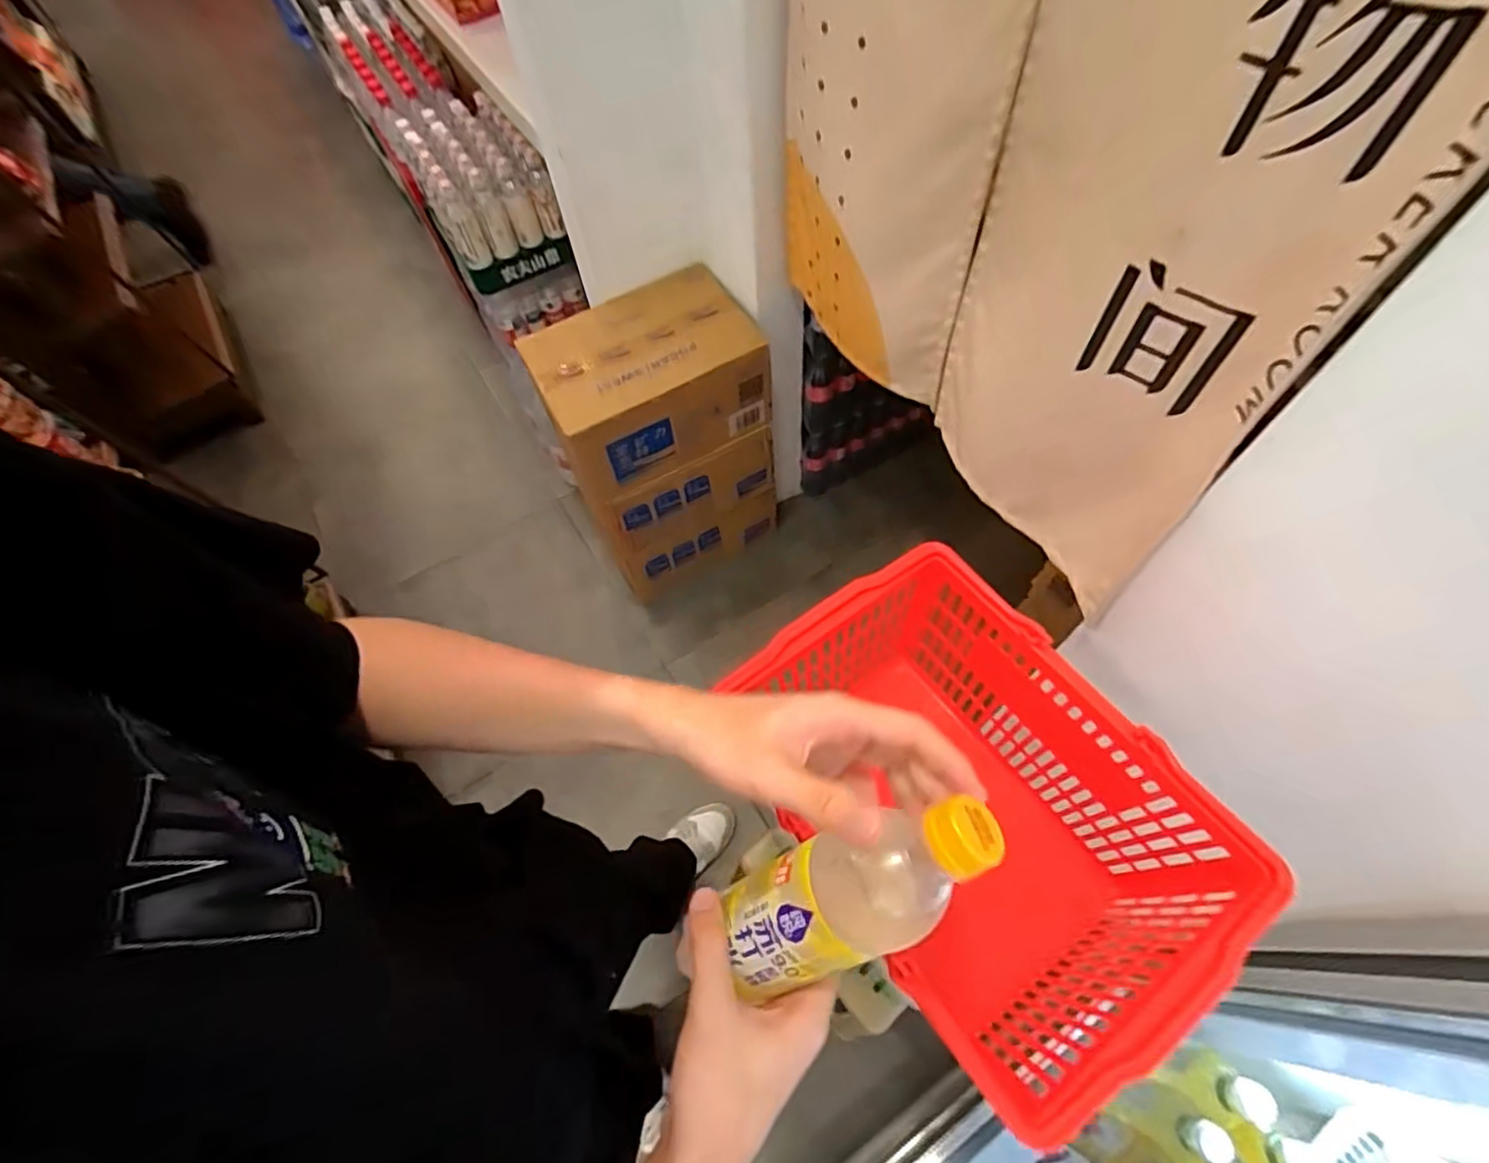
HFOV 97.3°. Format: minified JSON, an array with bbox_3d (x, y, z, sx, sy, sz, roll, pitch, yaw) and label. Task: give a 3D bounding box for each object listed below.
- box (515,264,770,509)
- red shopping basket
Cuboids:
[{"bbox_3d":[-0.190,-0.394,1.311,0.407,0.224,0.273,-27,63,-11],"label":"box"},{"bbox_3d":[0.202,0.216,0.631,0.285,0.214,0.394,-33,64,-14],"label":"red shopping basket"}]

